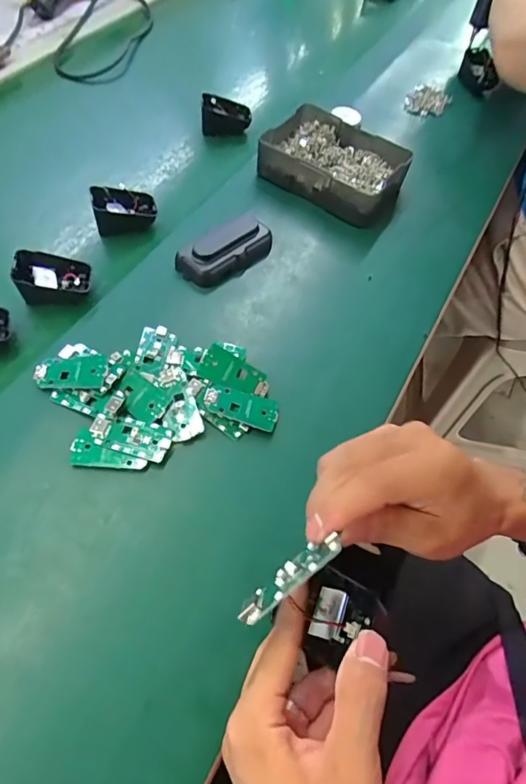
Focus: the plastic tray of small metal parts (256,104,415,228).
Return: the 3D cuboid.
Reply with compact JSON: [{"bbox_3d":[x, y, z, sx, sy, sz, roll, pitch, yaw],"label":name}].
[{"bbox_3d":[0.086,-0.282,0.593,0.176,0.043,0.127,33,61,16],"label":"plastic tray of small metal parts"}]

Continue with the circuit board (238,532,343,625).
[{"bbox_3d":[0.013,0.094,0.241,0.065,0.022,0.007,-42,93,15],"label":"circuit board"}]

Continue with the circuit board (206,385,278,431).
[{"bbox_3d":[-0.018,0.012,0.414,0.063,0.004,0.029,18,58,-3],"label":"circuit board"}]

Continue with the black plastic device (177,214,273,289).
[{"bbox_3d":[-0.039,-0.150,0.510,0.054,0.029,0.104,36,62,18],"label":"black plastic device"}]

